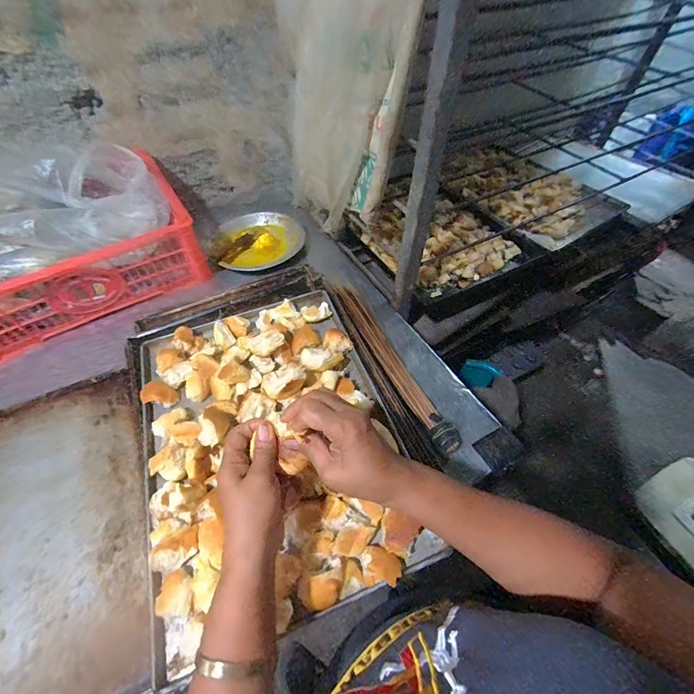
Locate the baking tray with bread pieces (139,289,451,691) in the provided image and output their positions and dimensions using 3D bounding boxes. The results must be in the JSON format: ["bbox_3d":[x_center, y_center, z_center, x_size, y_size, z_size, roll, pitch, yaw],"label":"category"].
[{"bbox_3d":[-0.113,0.100,0.466,0.329,0.054,0.451,-16,55,-12],"label":"baking tray with bread pieces"}]

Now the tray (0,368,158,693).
[{"bbox_3d":[-0.423,0.254,0.442,0.334,0.019,0.436,-22,59,-16],"label":"tray"}]

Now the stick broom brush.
[{"bbox_3d":[0.074,0.018,0.592,0.056,0.043,0.359,-23,57,-16],"label":"stick broom brush"}]

